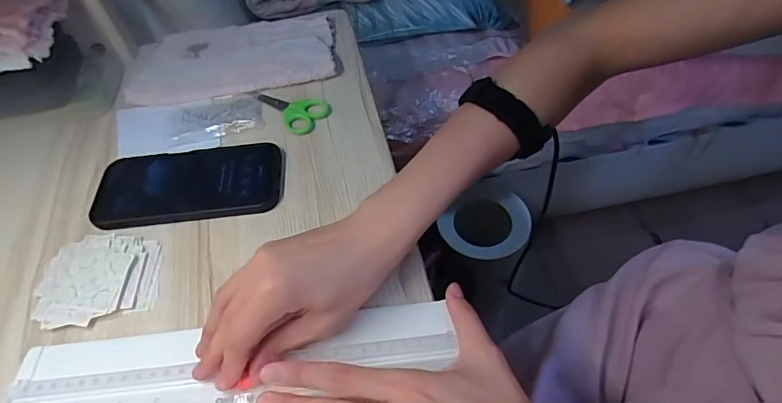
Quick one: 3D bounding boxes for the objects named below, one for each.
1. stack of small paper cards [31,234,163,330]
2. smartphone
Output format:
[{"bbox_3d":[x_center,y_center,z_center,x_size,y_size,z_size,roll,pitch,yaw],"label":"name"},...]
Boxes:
[{"bbox_3d":[-0.237,0.061,0.376,0.094,0.012,0.080,-4,53,1],"label":"stack of small paper cards"},{"bbox_3d":[-0.184,-0.017,0.431,0.167,0.013,0.079,-7,53,-1],"label":"smartphone"}]

